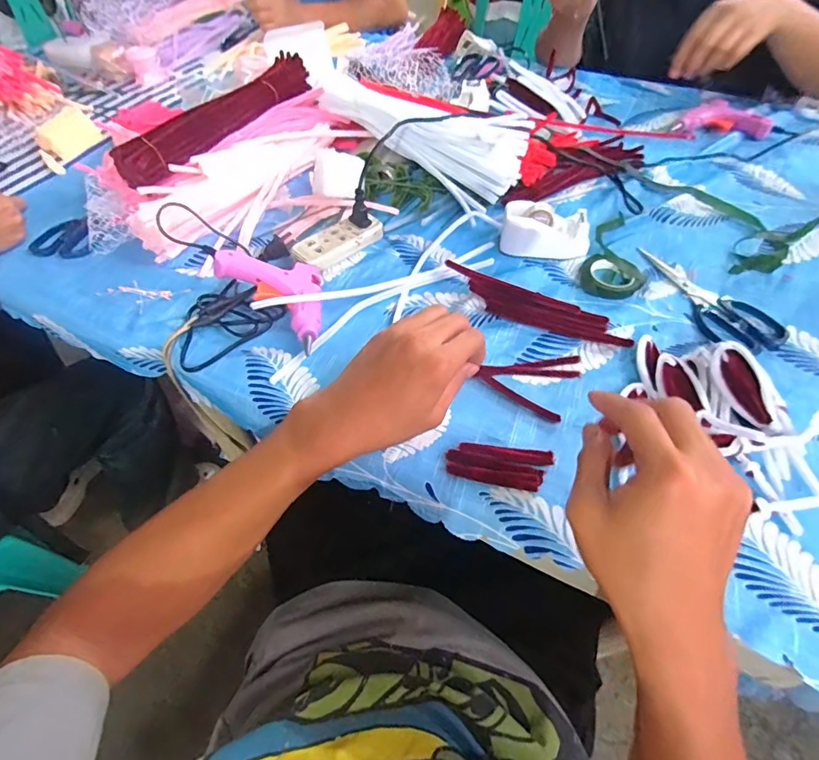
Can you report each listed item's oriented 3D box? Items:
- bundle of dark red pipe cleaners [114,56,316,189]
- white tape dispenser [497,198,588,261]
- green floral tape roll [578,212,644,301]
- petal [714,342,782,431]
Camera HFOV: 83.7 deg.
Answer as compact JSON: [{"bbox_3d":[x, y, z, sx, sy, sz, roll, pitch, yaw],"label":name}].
[{"bbox_3d":[-0.248,-0.350,0.603,0.058,0.036,0.318,26,59,19],"label":"bundle of dark red pipe cleaners"},{"bbox_3d":[0.160,-0.175,0.539,0.101,0.038,0.059,13,55,11],"label":"white tape dispenser"},{"bbox_3d":[0.247,-0.149,0.539,0.066,0.013,0.148,22,57,16],"label":"green floral tape roll"},{"bbox_3d":[0.275,0.006,0.376,0.030,0.012,0.075,-22,64,32],"label":"petal"}]

